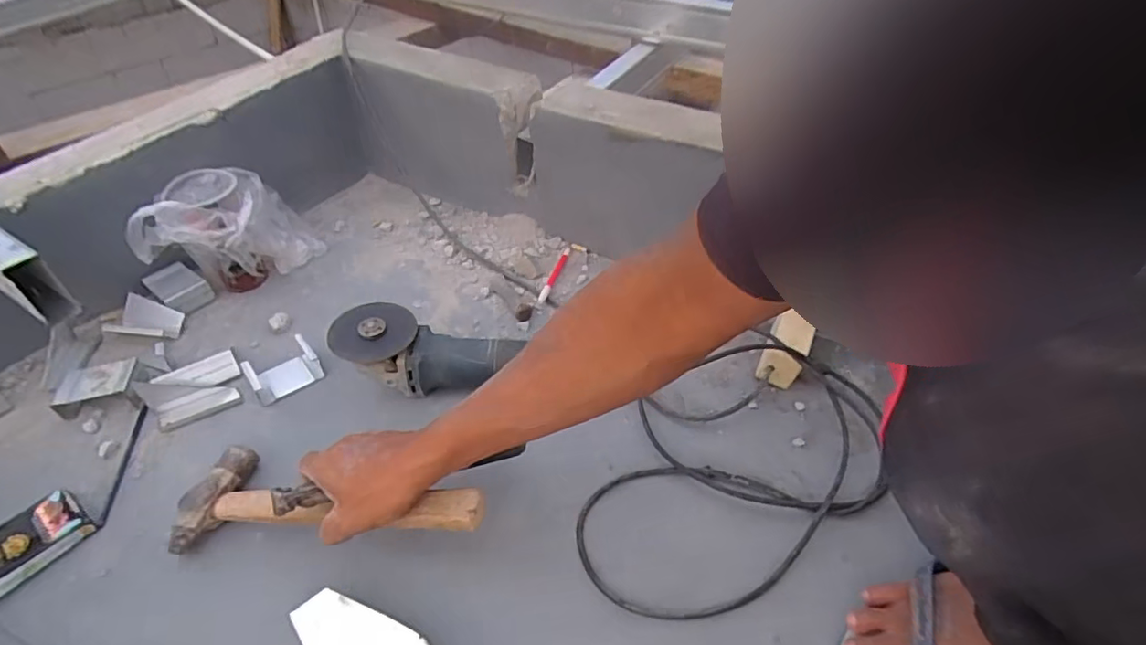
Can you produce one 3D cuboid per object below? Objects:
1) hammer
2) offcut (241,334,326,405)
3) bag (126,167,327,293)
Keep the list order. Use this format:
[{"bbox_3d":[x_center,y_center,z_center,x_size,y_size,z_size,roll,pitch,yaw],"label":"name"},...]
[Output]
[{"bbox_3d":[-0.226,0.153,0.510,0.308,0.039,0.096,-6,40,17],"label":"hammer"},{"bbox_3d":[-0.344,0.057,0.675,0.073,0.033,0.056,-29,50,-29],"label":"offcut"},{"bbox_3d":[-0.467,-0.126,0.782,0.110,0.146,0.210,23,46,22],"label":"bag"}]

